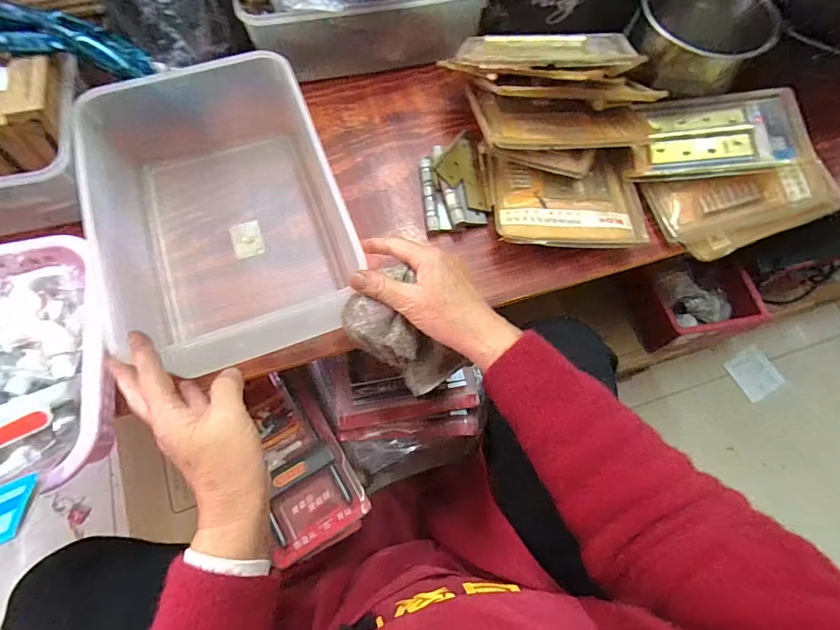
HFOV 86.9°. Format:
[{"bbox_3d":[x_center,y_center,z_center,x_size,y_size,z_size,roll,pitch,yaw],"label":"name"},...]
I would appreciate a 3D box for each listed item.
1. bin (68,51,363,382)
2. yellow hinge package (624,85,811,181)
[{"bbox_3d":[-0.206,-0.127,0.465,0.215,0.104,0.330,-18,71,-9],"label":"bin"},{"bbox_3d":[0.333,-0.209,0.508,0.175,0.020,0.111,-3,66,17],"label":"yellow hinge package"}]

